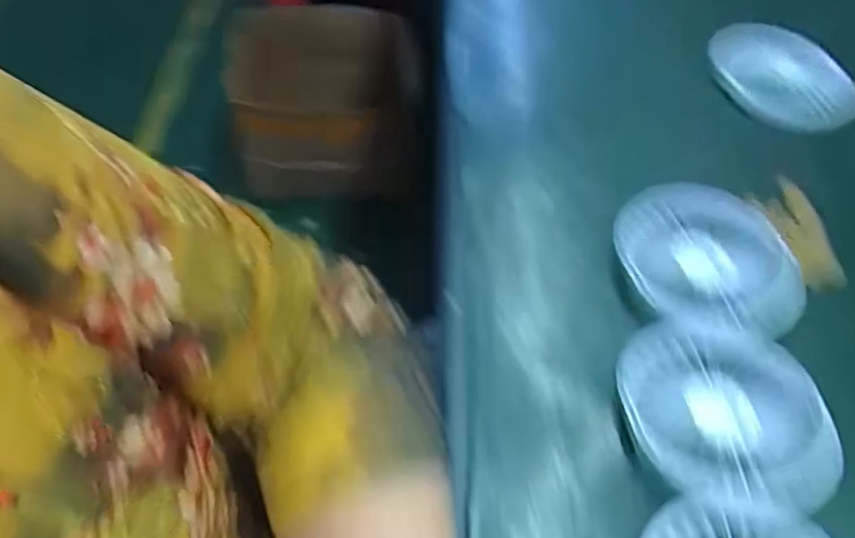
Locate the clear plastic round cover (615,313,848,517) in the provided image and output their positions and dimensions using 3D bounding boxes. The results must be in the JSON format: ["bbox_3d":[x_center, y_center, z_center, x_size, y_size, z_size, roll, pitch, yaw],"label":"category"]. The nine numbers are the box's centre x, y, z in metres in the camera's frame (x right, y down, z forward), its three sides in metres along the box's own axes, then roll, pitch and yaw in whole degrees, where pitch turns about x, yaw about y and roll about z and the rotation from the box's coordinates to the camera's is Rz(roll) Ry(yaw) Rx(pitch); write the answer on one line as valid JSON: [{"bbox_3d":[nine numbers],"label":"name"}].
[{"bbox_3d":[0.136,0.062,0.284,0.087,0.018,0.091,2,55,-3],"label":"clear plastic round cover"}]

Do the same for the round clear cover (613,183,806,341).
[{"bbox_3d":[0.152,-0.006,0.339,0.083,0.015,0.101,-12,57,-13],"label":"round clear cover"}]

